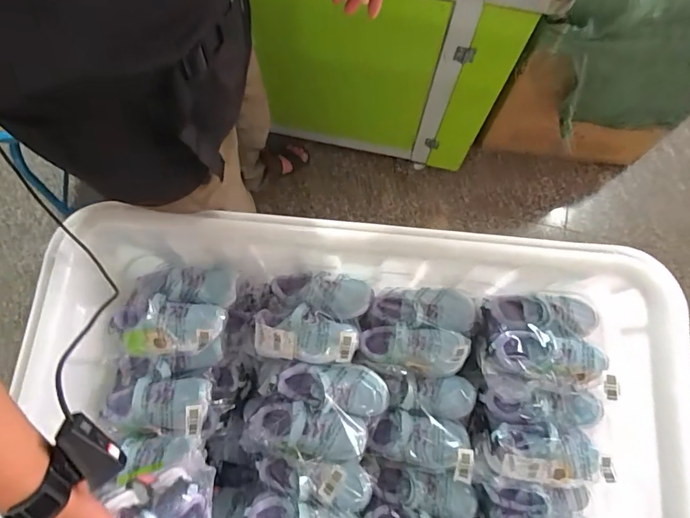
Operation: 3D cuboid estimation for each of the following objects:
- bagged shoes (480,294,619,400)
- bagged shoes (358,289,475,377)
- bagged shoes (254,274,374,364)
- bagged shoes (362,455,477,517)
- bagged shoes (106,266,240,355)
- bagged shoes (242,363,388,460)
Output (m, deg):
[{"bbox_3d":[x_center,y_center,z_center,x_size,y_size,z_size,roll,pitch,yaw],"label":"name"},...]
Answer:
[{"bbox_3d":[0.338,0.140,0.738,0.198,0.072,0.178,9,75,3],"label":"bagged shoes"},{"bbox_3d":[0.127,0.122,0.771,0.181,0.067,0.167,17,76,5],"label":"bagged shoes"},{"bbox_3d":[-0.059,0.101,0.775,0.196,0.075,0.160,7,75,2],"label":"bagged shoes"},{"bbox_3d":[0.127,0.421,0.710,0.196,0.073,0.147,8,75,2],"label":"bagged shoes"},{"bbox_3d":[-0.297,0.086,0.750,0.192,0.055,0.145,-1,75,0],"label":"bagged shoes"},{"bbox_3d":[-0.056,0.258,0.752,0.251,0.100,0.150,1,75,1],"label":"bagged shoes"}]

